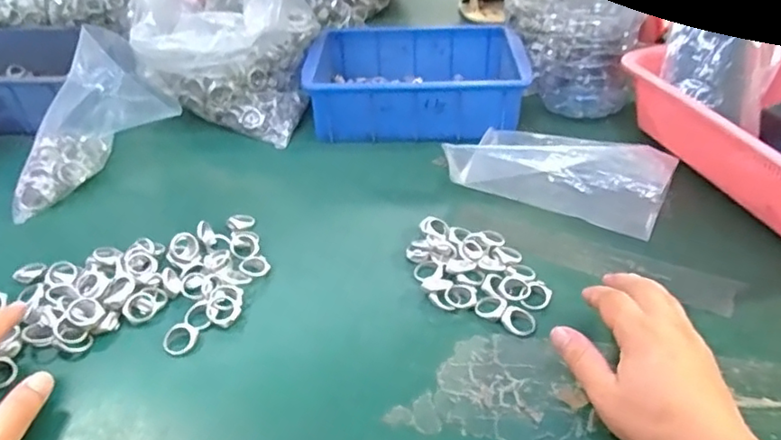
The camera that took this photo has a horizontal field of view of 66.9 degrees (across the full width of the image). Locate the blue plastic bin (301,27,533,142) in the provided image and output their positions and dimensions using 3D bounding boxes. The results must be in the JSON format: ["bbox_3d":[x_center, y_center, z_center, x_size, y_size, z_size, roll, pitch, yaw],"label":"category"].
[{"bbox_3d":[0.027,-0.165,0.702,0.237,0.074,0.177,2,38,3],"label":"blue plastic bin"}]

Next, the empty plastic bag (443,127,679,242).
[{"bbox_3d":[0.156,-0.051,0.553,0.192,0.061,0.093,19,42,24],"label":"empty plastic bag"}]

